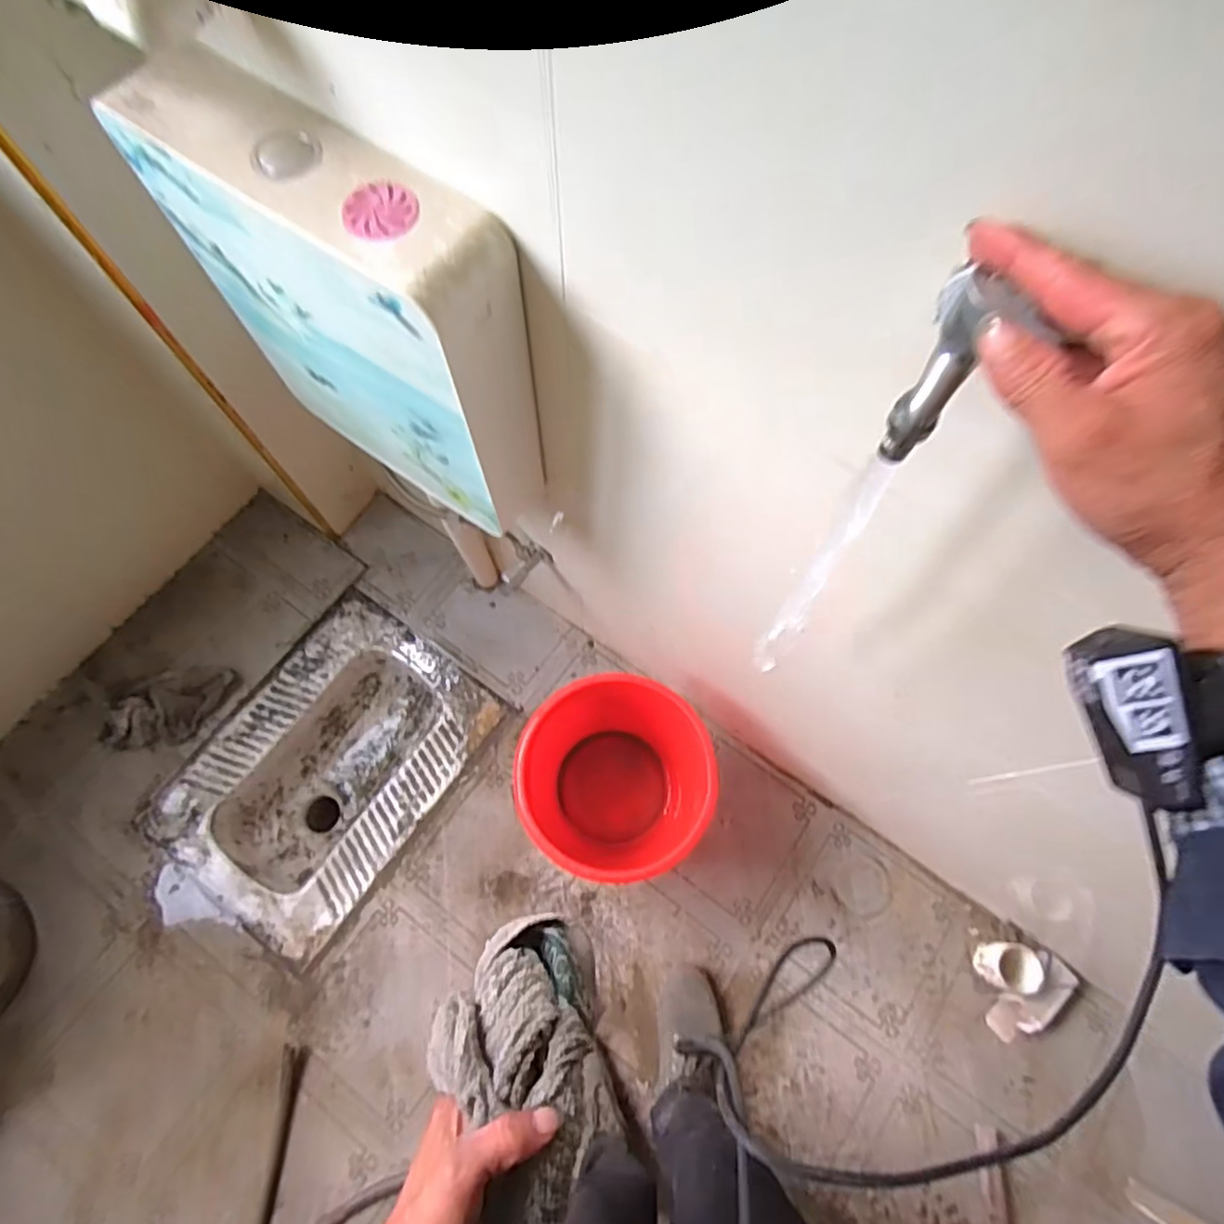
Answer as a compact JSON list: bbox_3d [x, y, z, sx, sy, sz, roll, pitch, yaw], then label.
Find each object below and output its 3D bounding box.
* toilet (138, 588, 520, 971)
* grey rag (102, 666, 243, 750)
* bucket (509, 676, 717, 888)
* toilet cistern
[{"bbox_3d":[-0.540,0.315,1.294,0.424,0.174,0.588,35,70,9],"label":"toilet"},{"bbox_3d":[-0.836,0.179,1.241,0.232,0.051,0.140,-10,70,-4],"label":"grey rag"},{"bbox_3d":[0.005,0.287,1.103,0.293,0.253,0.261,-13,70,-10],"label":"bucket"},{"bbox_3d":[-0.256,-0.290,0.684,0.373,0.369,0.105,35,70,9],"label":"toilet cistern"}]

